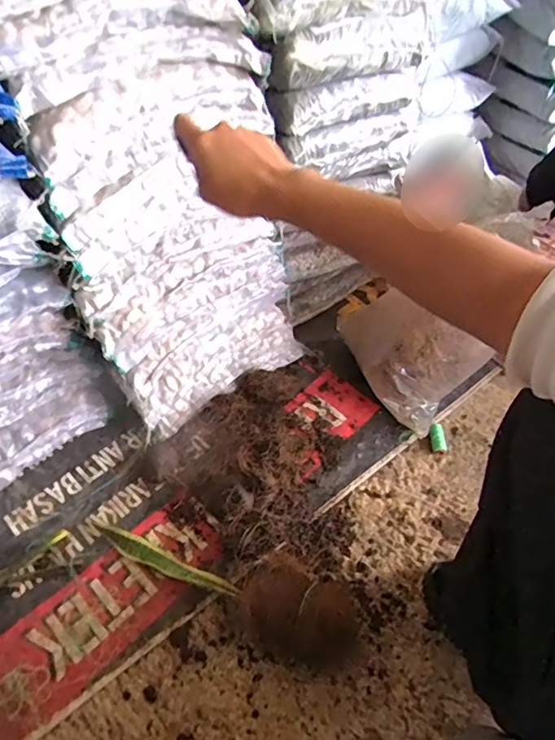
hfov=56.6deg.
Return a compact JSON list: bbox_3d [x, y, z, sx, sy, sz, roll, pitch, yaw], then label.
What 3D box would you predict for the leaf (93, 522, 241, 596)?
[{"bbox_3d":[-0.171,0.286,0.770,0.247,0.026,0.033,19,54,17],"label":"leaf"}]

